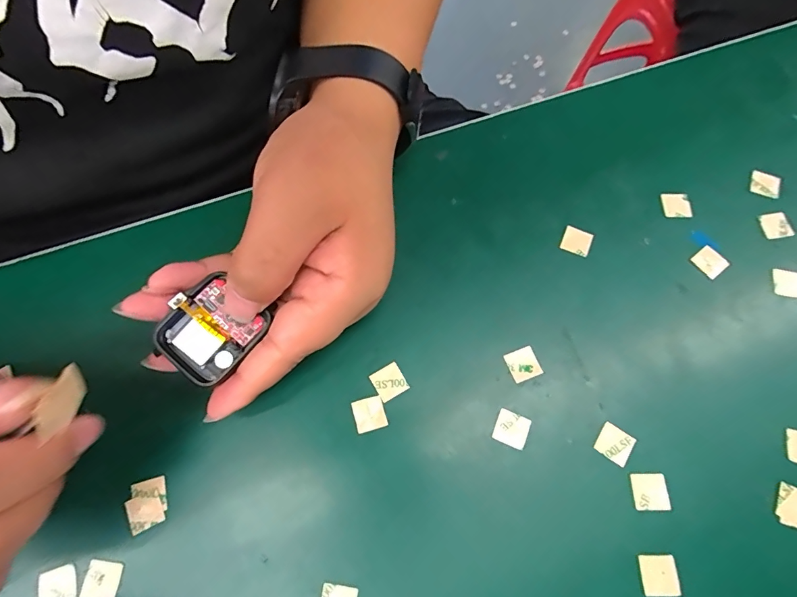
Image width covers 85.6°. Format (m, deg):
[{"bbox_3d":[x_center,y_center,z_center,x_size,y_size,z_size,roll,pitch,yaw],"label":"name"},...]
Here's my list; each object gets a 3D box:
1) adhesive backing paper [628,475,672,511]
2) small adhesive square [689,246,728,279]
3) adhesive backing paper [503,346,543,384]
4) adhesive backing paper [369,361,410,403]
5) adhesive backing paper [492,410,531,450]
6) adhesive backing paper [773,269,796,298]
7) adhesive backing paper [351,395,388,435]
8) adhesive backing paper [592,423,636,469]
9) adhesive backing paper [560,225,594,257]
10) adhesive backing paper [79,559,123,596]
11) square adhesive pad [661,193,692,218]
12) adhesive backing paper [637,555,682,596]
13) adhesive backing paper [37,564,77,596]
[{"bbox_3d":[0.116,0.090,0.199,0.015,0.004,0.015,-3,72,6],"label":"adhesive backing paper"},{"bbox_3d":[0.172,-0.020,0.238,0.015,0.004,0.016,-40,77,-7],"label":"small adhesive square"},{"bbox_3d":[0.064,0.034,0.220,0.015,0.004,0.015,-23,78,1],"label":"adhesive backing paper"},{"bbox_3d":[-0.005,0.042,0.217,0.015,0.004,0.016,-31,75,-9],"label":"adhesive backing paper"},{"bbox_3d":[0.055,0.063,0.208,0.015,0.004,0.015,21,70,8],"label":"adhesive backing paper"},{"bbox_3d":[0.212,-0.008,0.233,0.017,0.004,0.014,11,69,4],"label":"adhesive backing paper"},{"bbox_3d":[-0.015,0.057,0.212,0.015,0.004,0.015,-15,72,-3],"label":"adhesive backing paper"},{"bbox_3d":[0.104,0.069,0.205,0.015,0.004,0.015,33,72,12],"label":"adhesive backing paper"},{"bbox_3d":[0.101,-0.032,0.243,0.015,0.004,0.015,21,78,10],"label":"adhesive backing paper"},{"bbox_3d":[-0.129,0.123,0.188,0.015,0.004,0.015,8,70,-3],"label":"adhesive backing paper"},{"bbox_3d":[0.162,-0.054,0.251,0.014,0.004,0.015,-1,69,-1],"label":"square adhesive pad"},{"bbox_3d":[0.114,0.121,0.188,0.015,0.004,0.015,-3,70,5],"label":"adhesive backing paper"},{"bbox_3d":[-0.148,0.126,0.187,0.016,0.004,0.015,-17,71,-6],"label":"adhesive backing paper"}]

